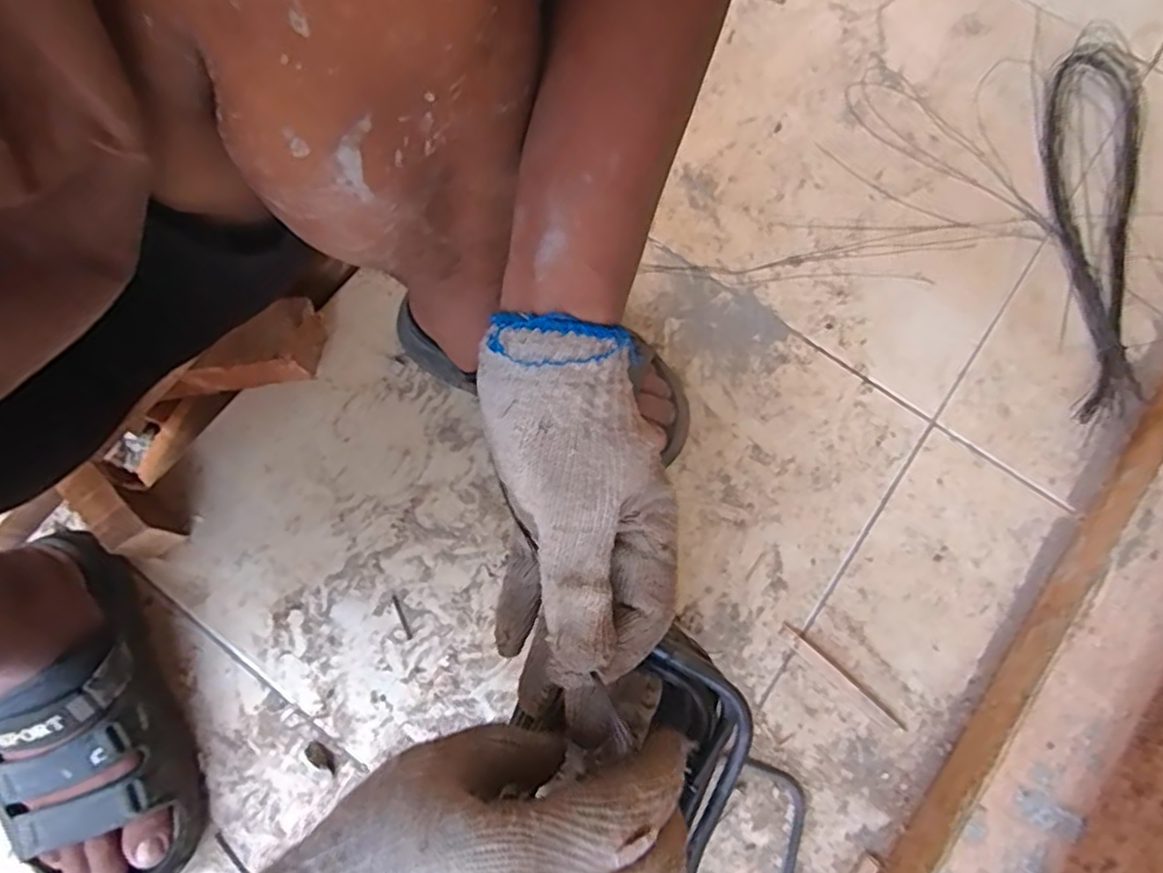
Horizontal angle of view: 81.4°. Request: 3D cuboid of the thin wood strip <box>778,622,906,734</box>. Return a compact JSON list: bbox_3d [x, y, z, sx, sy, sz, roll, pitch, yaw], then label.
[{"bbox_3d":[0.201,0.186,0.522,0.114,0.004,0.008,40,76,11],"label":"thin wood strip"}]

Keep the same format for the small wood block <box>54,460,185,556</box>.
[{"bbox_3d":[-0.354,0.060,0.521,0.074,0.060,0.035,38,76,11],"label":"small wood block"}]

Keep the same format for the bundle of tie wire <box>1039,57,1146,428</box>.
[{"bbox_3d":[0.490,-0.200,0.637,0.096,0.027,0.405,10,72,2],"label":"bundle of tie wire"}]

